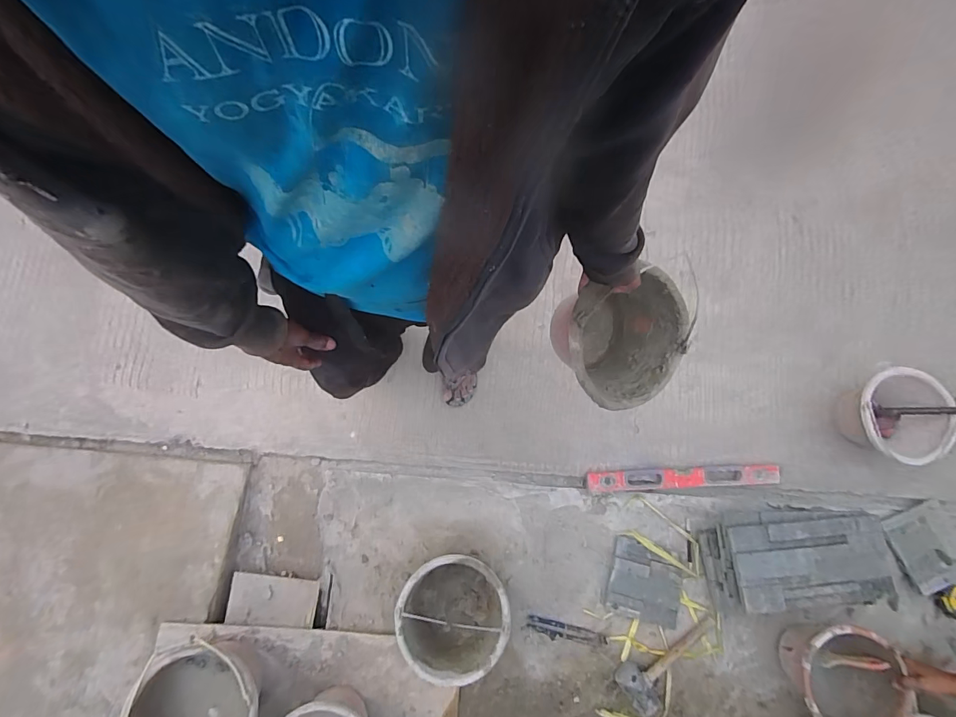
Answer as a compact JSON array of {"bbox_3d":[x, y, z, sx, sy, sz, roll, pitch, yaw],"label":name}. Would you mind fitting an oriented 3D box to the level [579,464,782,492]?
[{"bbox_3d":[0.602,0.354,1.241,0.560,0.033,0.058,-3,80,0],"label":"level"}]

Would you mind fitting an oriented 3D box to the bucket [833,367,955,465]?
[{"bbox_3d":[1.198,0.162,1.211,0.266,0.162,0.255,0,80,0],"label":"bucket"}]

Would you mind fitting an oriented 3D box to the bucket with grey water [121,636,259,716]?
[{"bbox_3d":[-0.653,0.823,1.005,0.279,0.177,0.269,0,79,-1],"label":"bucket with grey water"}]

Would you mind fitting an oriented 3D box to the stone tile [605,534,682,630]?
[{"bbox_3d":[0.479,0.639,1.198,0.200,0.013,0.204,14,80,3],"label":"stone tile"}]

